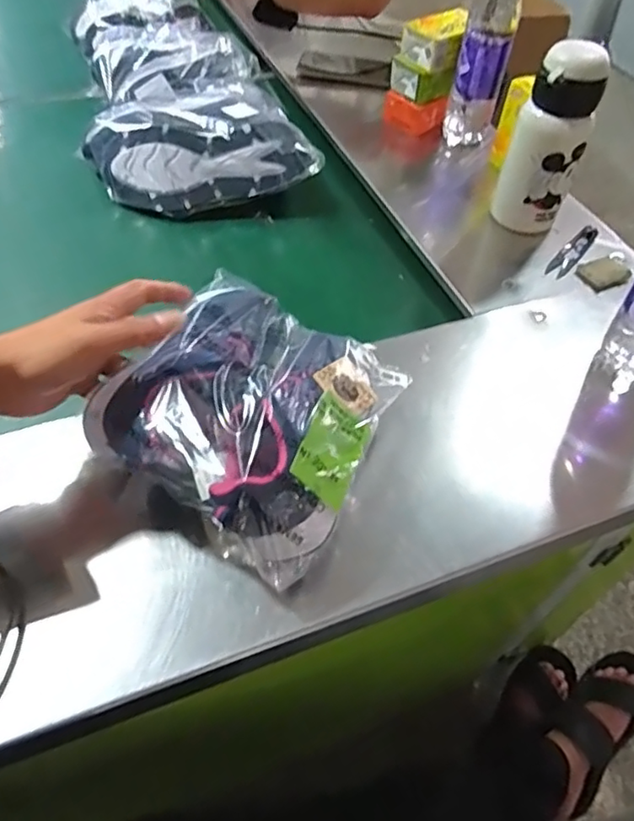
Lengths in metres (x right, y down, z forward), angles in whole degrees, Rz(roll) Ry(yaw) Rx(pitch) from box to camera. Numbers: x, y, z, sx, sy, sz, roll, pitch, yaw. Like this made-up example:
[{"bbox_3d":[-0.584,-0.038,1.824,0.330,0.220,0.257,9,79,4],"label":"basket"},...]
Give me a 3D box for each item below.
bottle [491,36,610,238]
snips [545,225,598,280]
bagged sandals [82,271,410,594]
[{"bbox_3d":[0.255,-0.297,0.671,0.078,0.183,0.064,14,52,8],"label":"bottle"},{"bbox_3d":[0.305,-0.190,0.717,0.023,0.010,0.110,33,57,21],"label":"snips"},{"bbox_3d":[-0.045,-0.005,0.459,0.186,0.079,0.198,27,54,17],"label":"bagged sandals"}]

